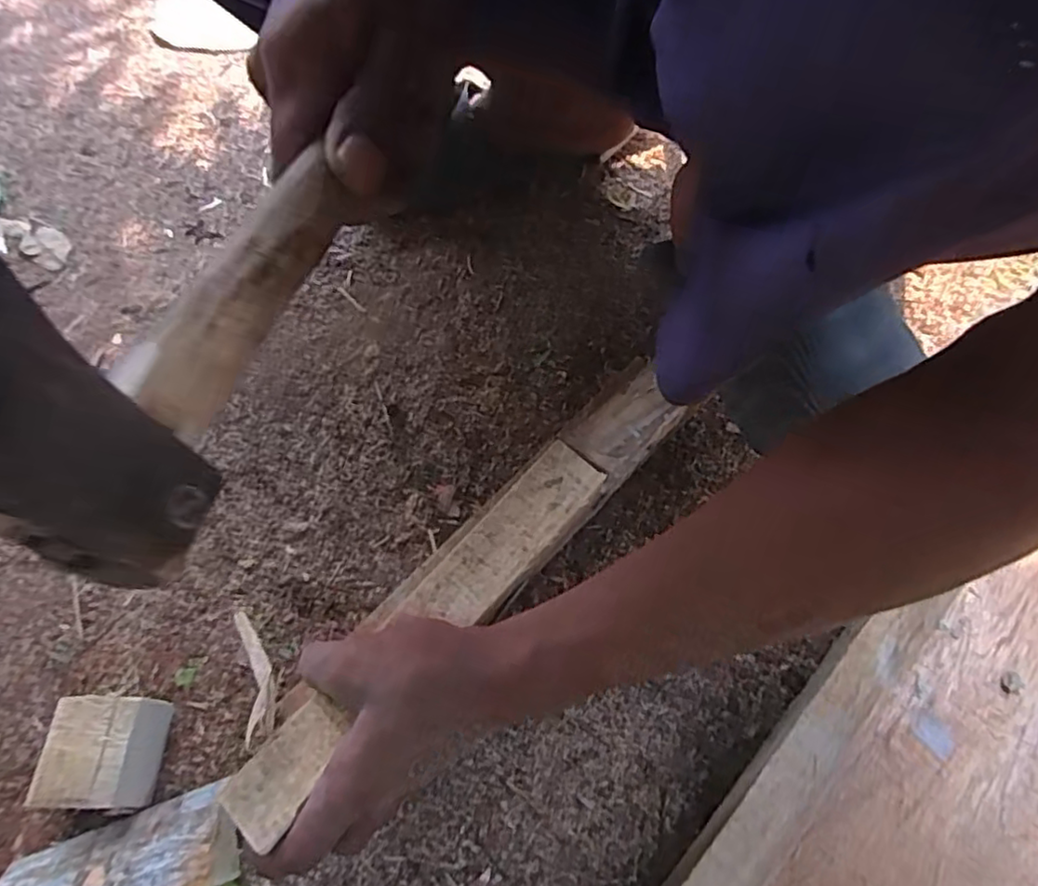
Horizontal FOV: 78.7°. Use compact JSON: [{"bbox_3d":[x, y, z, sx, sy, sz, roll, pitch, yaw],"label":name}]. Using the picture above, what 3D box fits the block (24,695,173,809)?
[{"bbox_3d":[-0.245,0.184,0.379,0.055,0.040,0.059,1,63,3],"label":"block"}]

